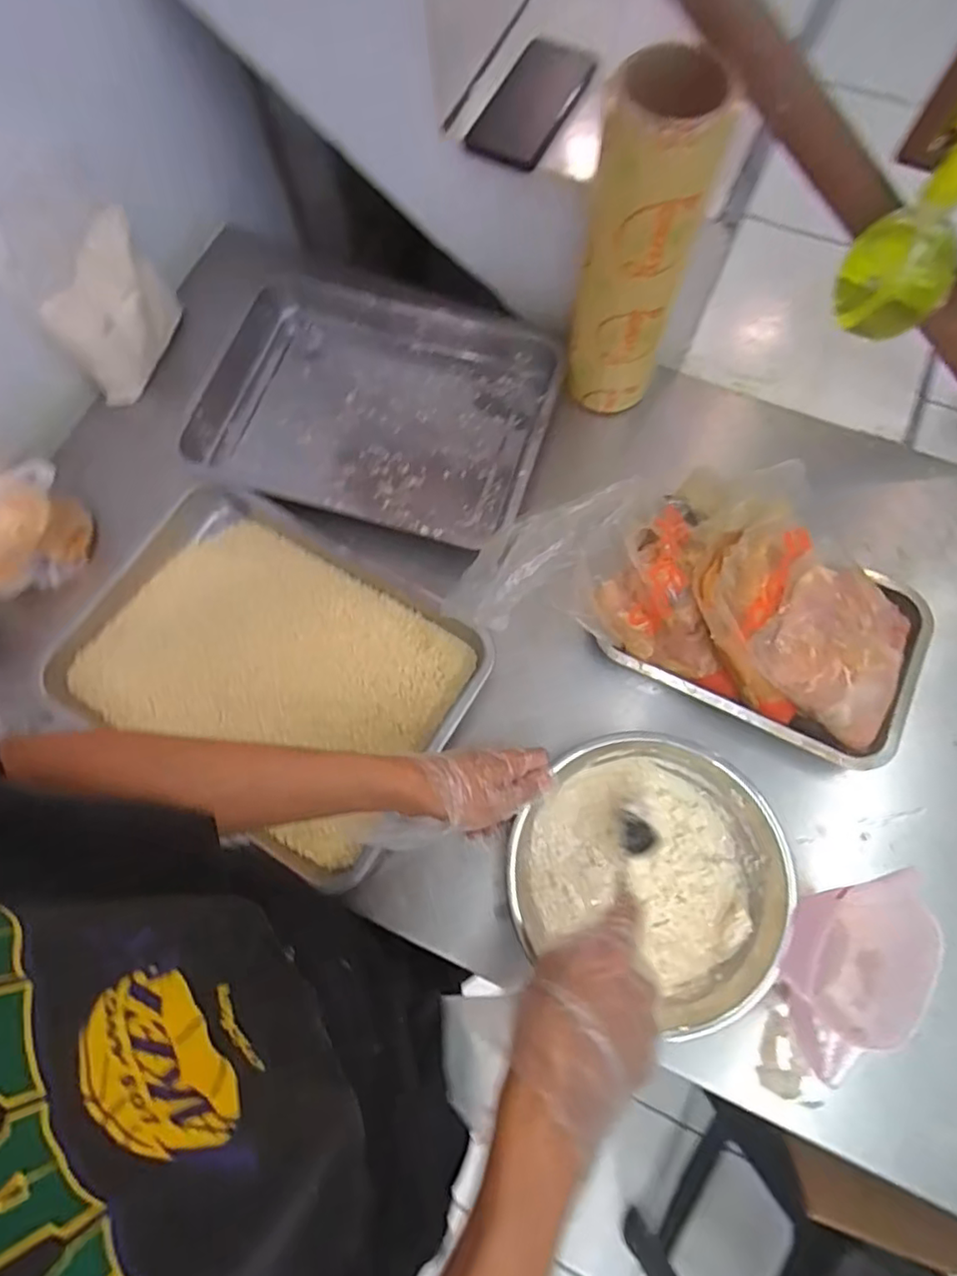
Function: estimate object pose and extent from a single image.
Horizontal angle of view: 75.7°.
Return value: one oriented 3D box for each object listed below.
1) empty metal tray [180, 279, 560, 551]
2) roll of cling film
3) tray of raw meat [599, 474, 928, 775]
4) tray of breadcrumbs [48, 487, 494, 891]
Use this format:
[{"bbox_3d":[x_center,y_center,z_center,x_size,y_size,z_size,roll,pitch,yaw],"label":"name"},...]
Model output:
[{"bbox_3d":[-0.121,-0.271,0.718,0.379,0.058,0.308,17,73,5],"label":"empty metal tray"},{"bbox_3d":[0.146,-0.349,0.581,0.096,0.312,0.084,18,73,6],"label":"roll of cling film"},{"bbox_3d":[0.286,-0.022,0.592,0.296,0.116,0.217,32,75,10],"label":"tray of raw meat"},{"bbox_3d":[-0.215,0.025,0.617,0.390,0.040,0.275,31,75,9],"label":"tray of breadcrumbs"}]

